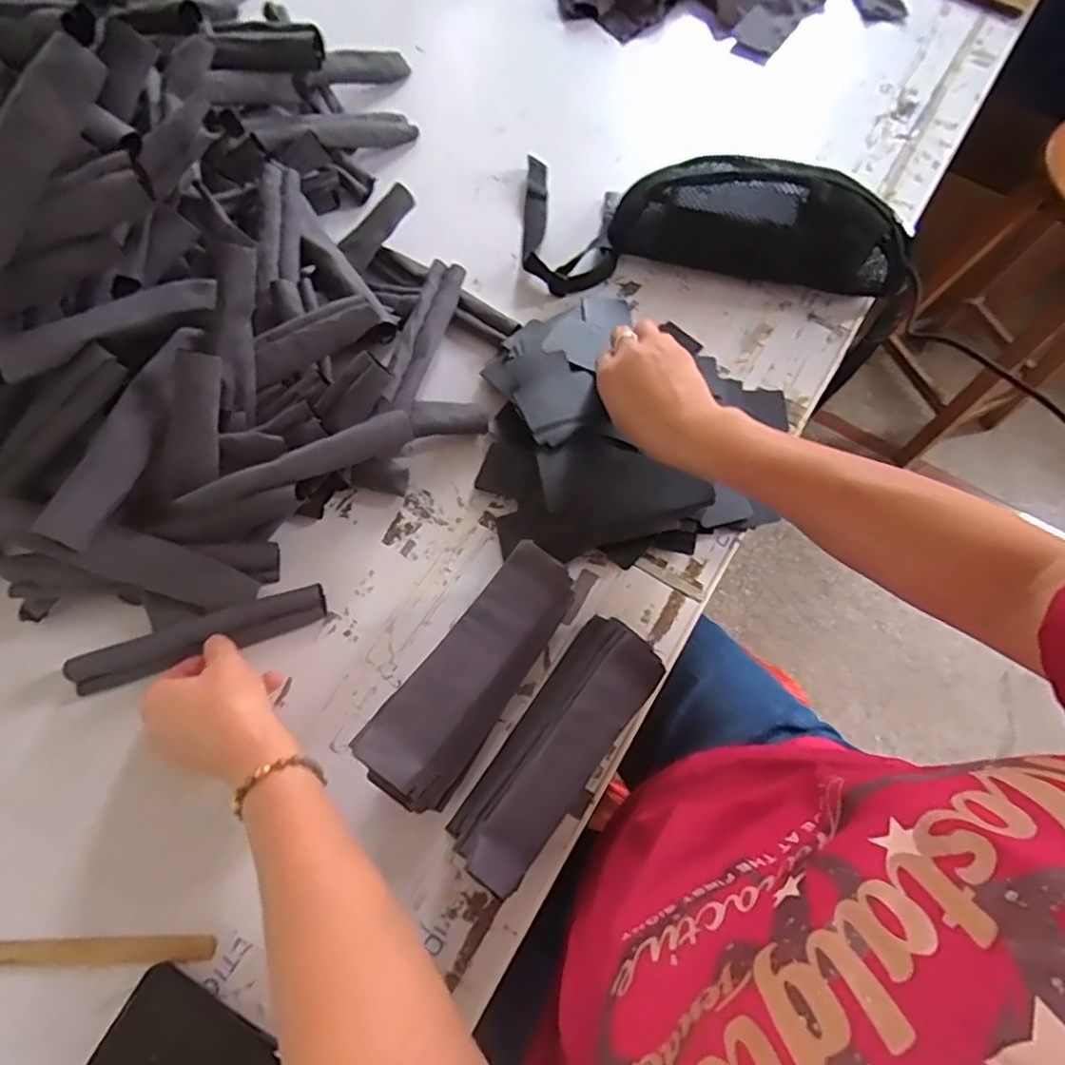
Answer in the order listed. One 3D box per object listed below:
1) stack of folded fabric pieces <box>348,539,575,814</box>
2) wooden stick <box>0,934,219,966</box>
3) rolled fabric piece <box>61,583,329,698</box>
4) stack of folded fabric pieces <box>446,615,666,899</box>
[{"bbox_3d":[-0.039,0.105,0.463,0.066,0.068,0.188,36,72,11],"label":"stack of folded fabric pieces"},{"bbox_3d":[-0.347,0.279,0.422,0.266,0.008,0.016,0,69,-3],"label":"wooden stick"},{"bbox_3d":[-0.256,0.082,0.494,0.190,0.019,0.032,-18,71,-9],"label":"rolled fabric piece"},{"bbox_3d":[0.019,0.149,0.450,0.062,0.068,0.188,34,71,10],"label":"stack of folded fabric pieces"}]

